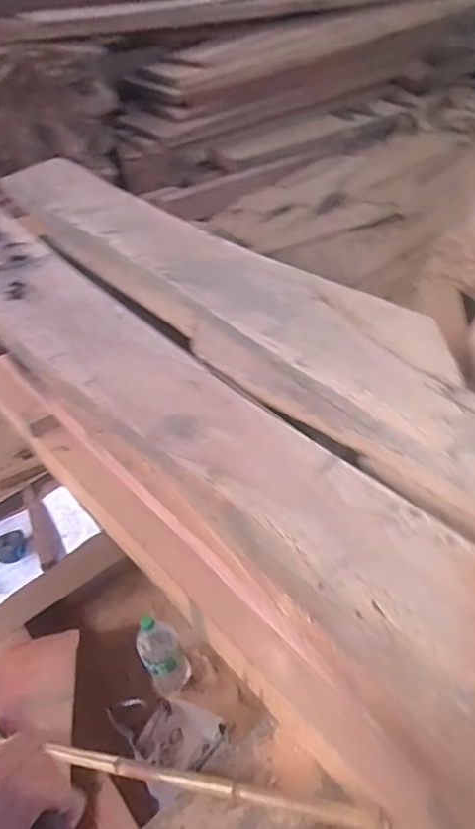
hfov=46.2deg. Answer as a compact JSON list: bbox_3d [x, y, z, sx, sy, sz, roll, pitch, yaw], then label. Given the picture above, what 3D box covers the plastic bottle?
[{"bbox_3d":[-0.187,0.540,1.322,0.101,0.295,0.119,-20,45,-15],"label":"plastic bottle"}]

